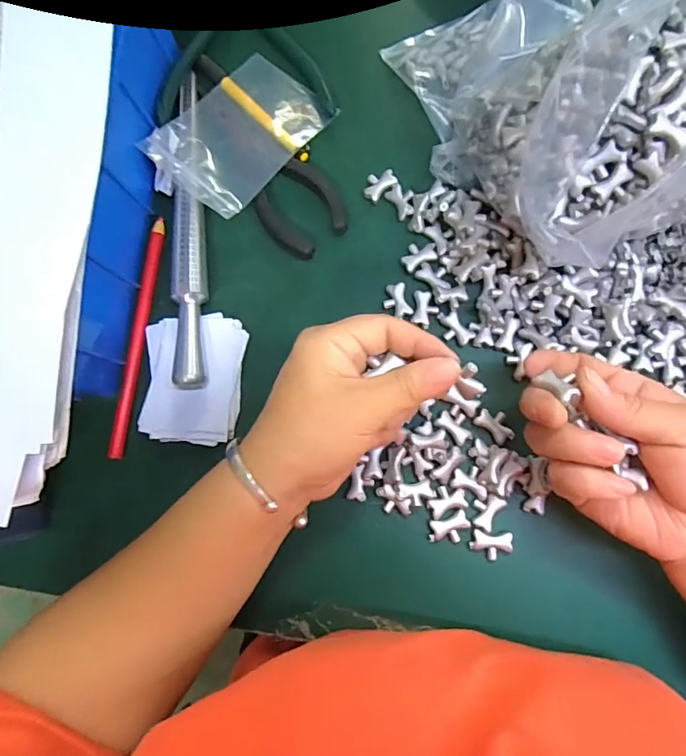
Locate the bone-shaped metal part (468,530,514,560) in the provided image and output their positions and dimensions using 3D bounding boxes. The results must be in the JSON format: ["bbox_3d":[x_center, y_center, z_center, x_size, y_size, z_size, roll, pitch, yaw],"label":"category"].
[{"bbox_3d":[0.091,0.103,0.288,0.025,0.006,0.016,3,82,6],"label":"bone-shaped metal part"}]

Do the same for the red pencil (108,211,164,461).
[{"bbox_3d":[-0.142,-0.029,0.326,0.011,0.006,0.165,7,82,6],"label":"red pencil"}]

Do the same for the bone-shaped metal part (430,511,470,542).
[{"bbox_3d":[0.066,0.094,0.291,0.026,0.004,0.016,-20,80,2],"label":"bone-shaped metal part"}]

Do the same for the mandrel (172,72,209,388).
[{"bbox_3d":[-0.105,-0.107,0.324,0.021,0.019,0.228,-4,81,5],"label":"mandrel"}]

